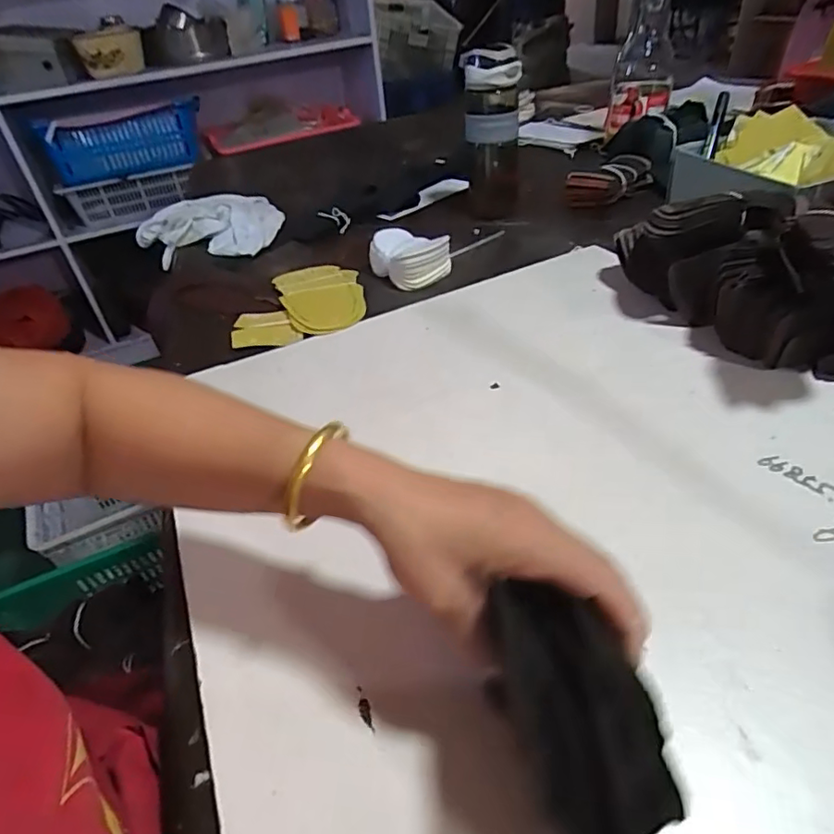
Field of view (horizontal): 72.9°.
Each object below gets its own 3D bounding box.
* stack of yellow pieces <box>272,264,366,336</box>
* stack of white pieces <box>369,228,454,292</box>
[{"bbox_3d":[-0.117,-0.150,0.714,0.103,0.020,0.161,-17,40,-11],"label":"stack of yellow pieces"},{"bbox_3d":[-0.014,-0.210,0.746,0.104,0.043,0.082,17,45,27],"label":"stack of white pieces"}]

